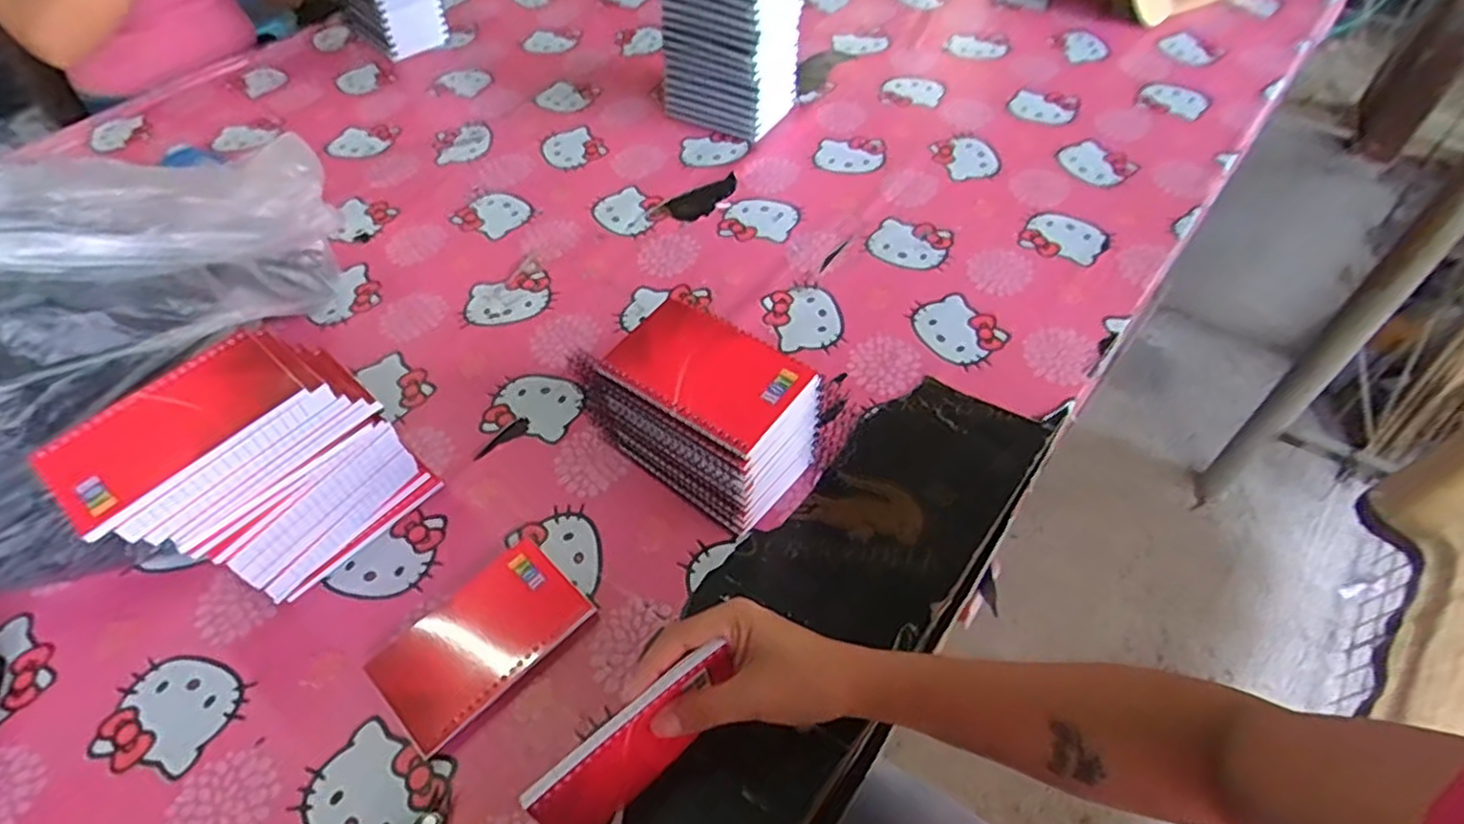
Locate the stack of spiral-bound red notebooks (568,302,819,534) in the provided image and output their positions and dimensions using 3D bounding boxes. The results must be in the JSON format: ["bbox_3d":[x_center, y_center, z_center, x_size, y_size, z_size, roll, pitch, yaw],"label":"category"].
[{"bbox_3d":[-0.023,0.003,0.536,0.146,0.122,0.096,31,60,24],"label":"stack of spiral-bound red notebooks"}]

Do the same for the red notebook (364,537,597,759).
[{"bbox_3d":[-0.170,0.153,0.492,0.078,0.015,0.133,37,62,27],"label":"red notebook"}]

